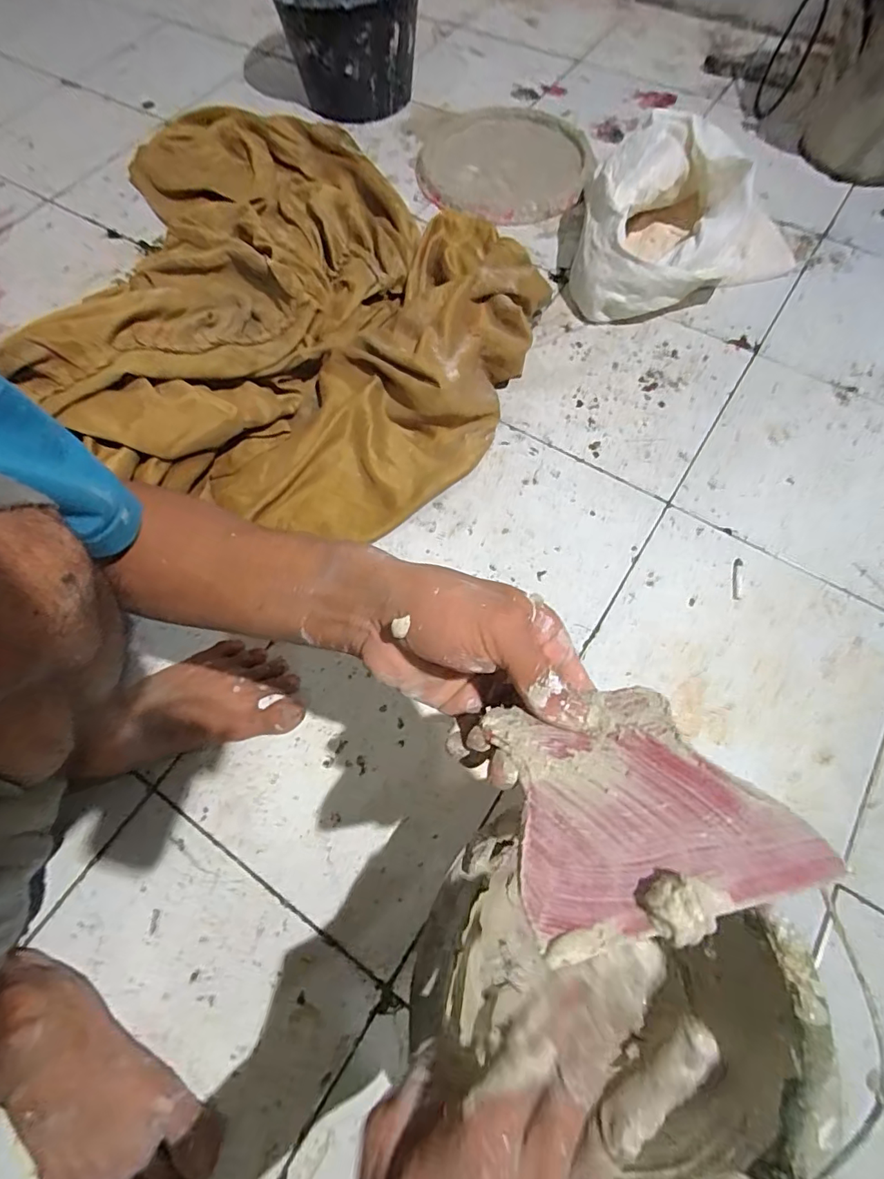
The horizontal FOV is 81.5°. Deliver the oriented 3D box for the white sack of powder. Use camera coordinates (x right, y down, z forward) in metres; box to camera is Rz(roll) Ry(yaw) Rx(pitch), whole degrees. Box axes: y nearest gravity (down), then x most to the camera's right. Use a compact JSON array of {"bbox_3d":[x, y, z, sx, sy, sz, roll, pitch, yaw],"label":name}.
[{"bbox_3d":[0.331,-0.537,0.740,0.294,0.161,0.243,-20,68,-7],"label":"white sack of powder"}]

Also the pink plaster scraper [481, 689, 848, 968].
[{"bbox_3d":[0.078,0.082,0.212,0.117,0.009,0.106,-4,32,-16],"label":"pink plaster scraper"}]

